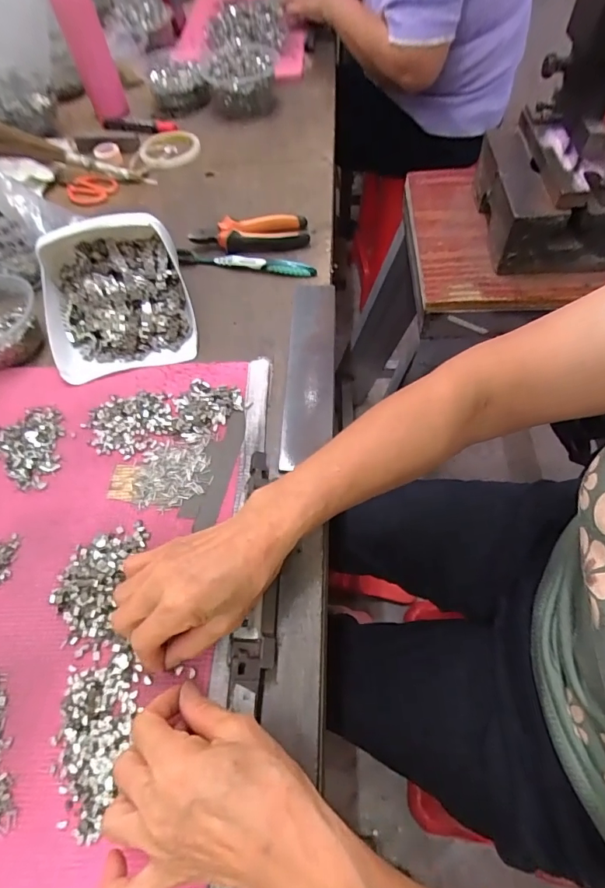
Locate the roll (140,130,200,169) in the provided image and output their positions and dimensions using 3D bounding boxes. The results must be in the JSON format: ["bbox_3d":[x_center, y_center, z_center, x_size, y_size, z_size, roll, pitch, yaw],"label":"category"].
[{"bbox_3d":[-0.219,-0.492,0.756,0.099,0.018,0.099,-1,59,2],"label":"roll"}]

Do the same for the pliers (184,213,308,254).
[{"bbox_3d":[-0.068,-0.269,0.586,0.148,0.023,0.059,-8,58,1],"label":"pliers"}]

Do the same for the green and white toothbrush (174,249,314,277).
[{"bbox_3d":[-0.071,-0.227,0.567,0.175,0.010,0.023,9,60,11],"label":"green and white toothbrush"}]

